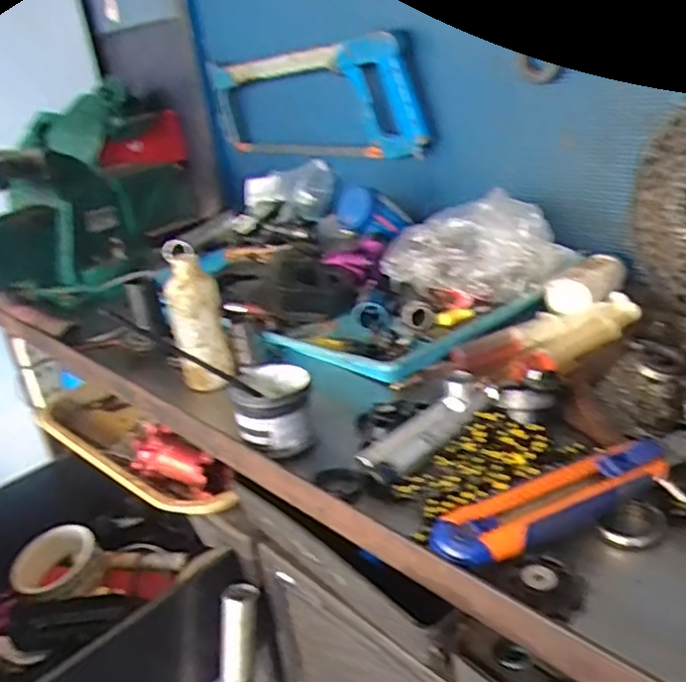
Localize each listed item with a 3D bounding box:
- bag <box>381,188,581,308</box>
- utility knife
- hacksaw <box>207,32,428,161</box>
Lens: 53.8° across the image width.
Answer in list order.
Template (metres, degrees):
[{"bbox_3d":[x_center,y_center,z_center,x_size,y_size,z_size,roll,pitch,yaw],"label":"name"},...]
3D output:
[{"bbox_3d":[0.126,-0.086,0.657,0.119,0.081,0.157,-24,29,-33],"label":"bag"},{"bbox_3d":[0.116,0.087,0.366,0.141,0.021,0.032,-16,25,-18],"label":"utility knife"},{"bbox_3d":[-0.046,-0.310,0.905,0.047,0.155,0.411,-32,32,-34],"label":"hacksaw"}]

